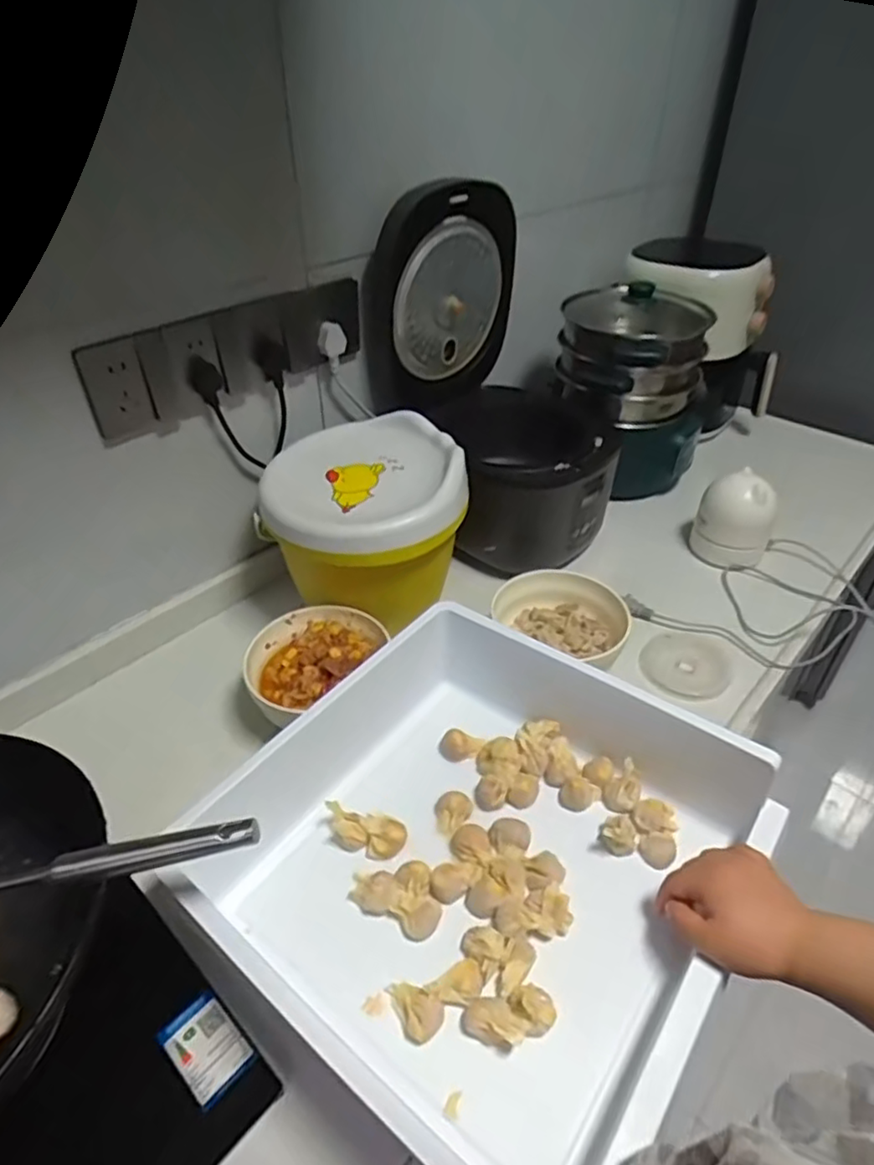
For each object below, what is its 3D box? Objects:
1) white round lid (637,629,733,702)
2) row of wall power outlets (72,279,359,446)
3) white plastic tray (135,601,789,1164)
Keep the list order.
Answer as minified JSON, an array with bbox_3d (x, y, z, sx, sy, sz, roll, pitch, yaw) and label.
[{"bbox_3d":[0.299,0.094,0.783,0.100,0.017,0.117,22,44,25],"label":"white round lid"},{"bbox_3d":[-0.215,-0.253,0.727,0.024,0.098,0.334,32,49,33],"label":"row of wall power outlets"},{"bbox_3d":[0.039,0.225,0.539,0.350,0.115,0.383,23,44,26],"label":"white plastic tray"}]

